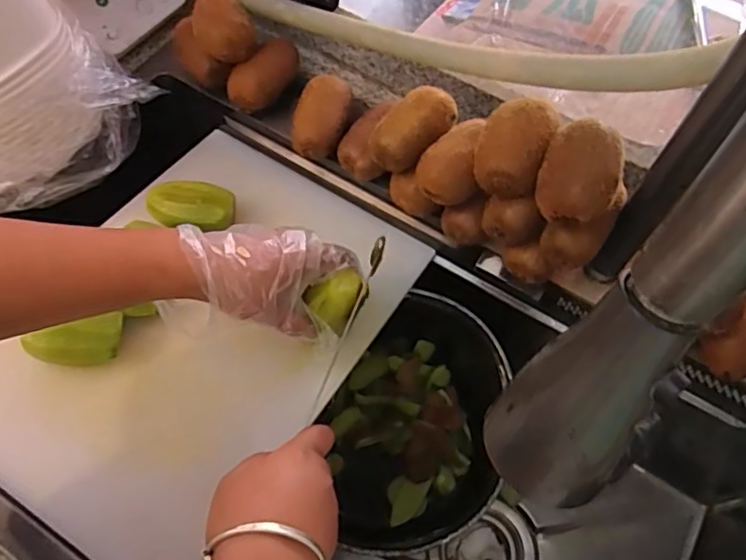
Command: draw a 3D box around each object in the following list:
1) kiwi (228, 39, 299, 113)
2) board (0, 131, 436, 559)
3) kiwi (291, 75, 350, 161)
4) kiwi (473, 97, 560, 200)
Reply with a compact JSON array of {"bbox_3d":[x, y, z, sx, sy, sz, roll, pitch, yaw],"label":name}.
[{"bbox_3d":[-0.103,-0.194,0.566,0.044,0.041,0.074,43,95,-2],"label":"kiwi"},{"bbox_3d":[-0.146,0.033,0.502,0.253,0.017,0.358,31,61,12],"label":"board"},{"bbox_3d":[-0.048,-0.150,0.544,0.048,0.041,0.072,13,62,4],"label":"kiwi"},{"bbox_3d":[0.103,-0.099,0.438,0.050,0.042,0.065,21,63,8],"label":"kiwi"}]

